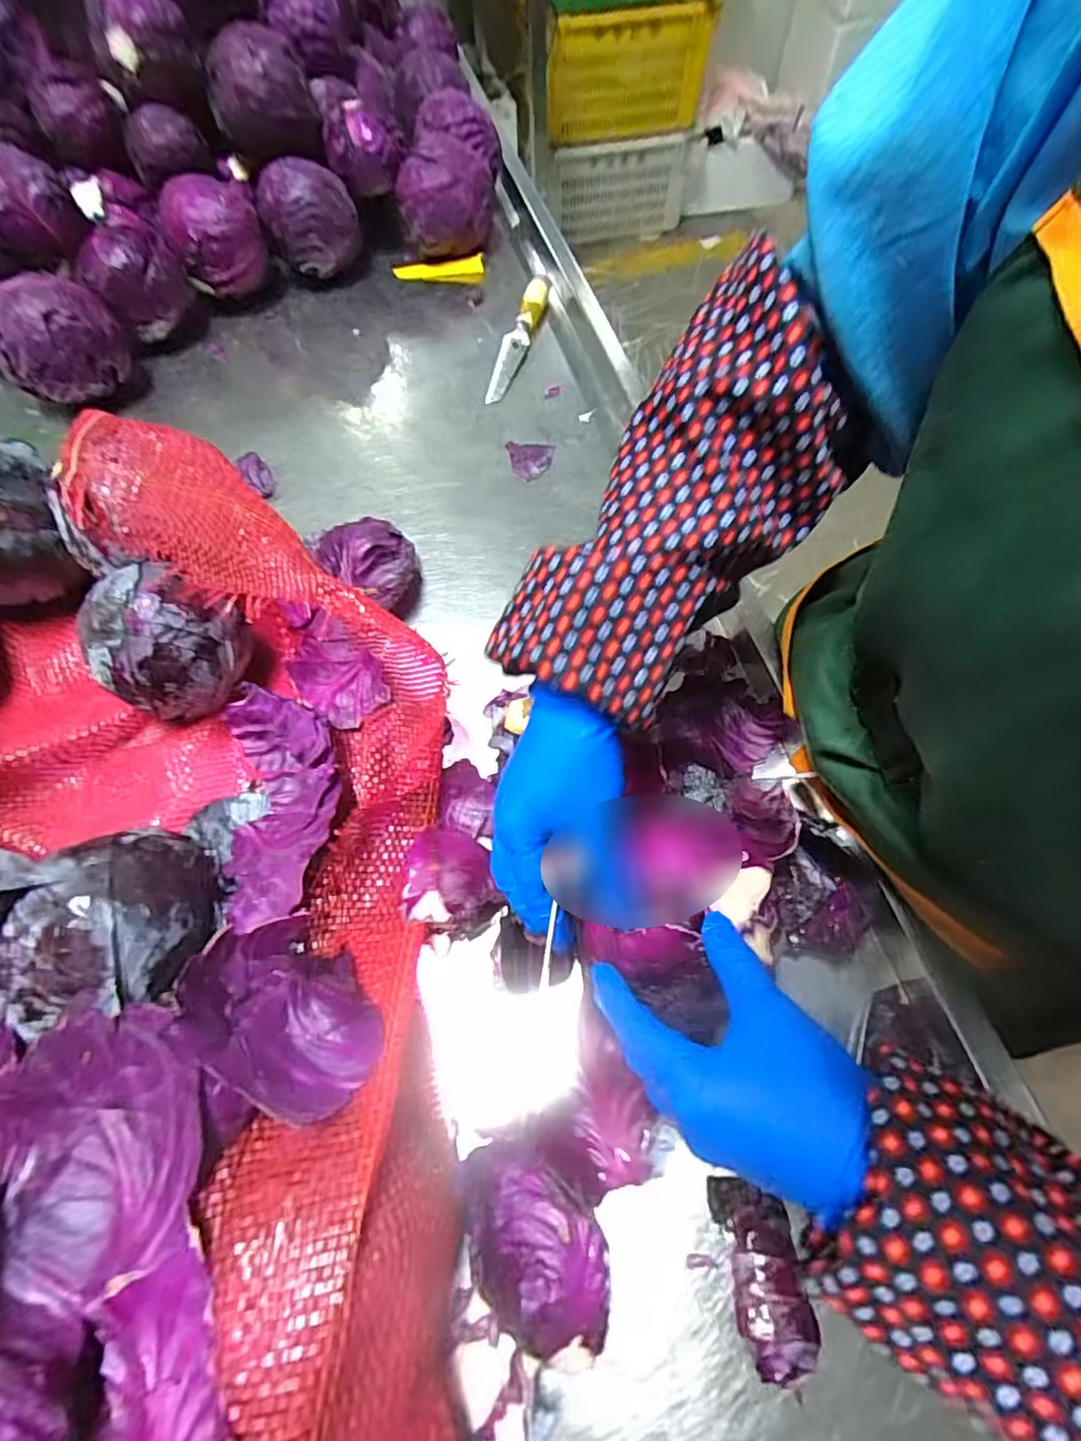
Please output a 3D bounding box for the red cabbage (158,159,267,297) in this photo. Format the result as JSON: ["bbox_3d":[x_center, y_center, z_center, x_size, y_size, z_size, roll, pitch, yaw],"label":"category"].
[{"bbox_3d":[-0.390,-0.583,0.732,0.109,0.120,0.118,-19,64,-8],"label":"red cabbage"}]

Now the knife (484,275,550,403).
[{"bbox_3d":[-0.026,-0.435,0.686,0.027,0.033,0.191,15,64,9],"label":"knife"}]

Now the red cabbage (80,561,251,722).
[{"bbox_3d":[-0.274,-0.049,0.448,0.093,0.103,0.087,-1,63,1],"label":"red cabbage"}]

